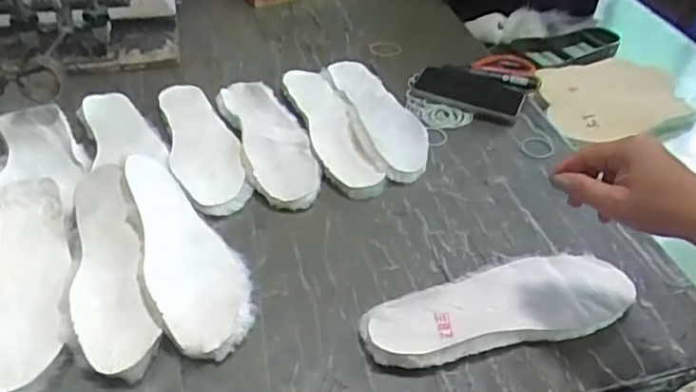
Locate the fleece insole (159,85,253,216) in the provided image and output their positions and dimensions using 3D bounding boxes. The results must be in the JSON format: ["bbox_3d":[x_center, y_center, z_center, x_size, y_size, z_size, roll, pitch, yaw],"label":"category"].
[{"bbox_3d":[-0.188,-0.069,0.746,0.085,0.011,0.251,-7,42,-18],"label":"fleece insole"}]

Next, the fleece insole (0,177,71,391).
[{"bbox_3d":[-0.326,0.067,0.580,0.077,0.018,0.275,-9,46,-14],"label":"fleece insole"}]

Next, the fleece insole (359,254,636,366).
[{"bbox_3d":[0.148,0.108,0.571,0.273,0.024,0.092,-7,45,-12],"label":"fleece insole"}]

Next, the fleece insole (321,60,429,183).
[{"bbox_3d":[0.037,-0.120,0.799,0.100,0.027,0.259,-4,41,-23],"label":"fleece insole"}]

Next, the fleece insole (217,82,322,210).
[{"bbox_3d":[-0.105,-0.085,0.752,0.087,0.014,0.253,-13,47,-17],"label":"fleece insole"}]

